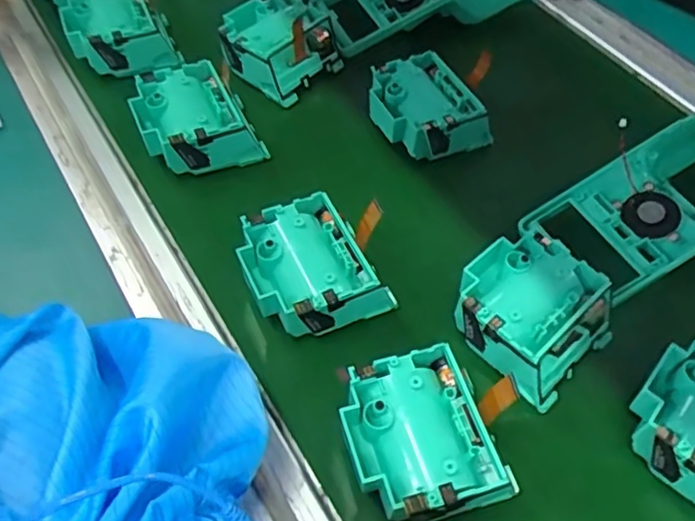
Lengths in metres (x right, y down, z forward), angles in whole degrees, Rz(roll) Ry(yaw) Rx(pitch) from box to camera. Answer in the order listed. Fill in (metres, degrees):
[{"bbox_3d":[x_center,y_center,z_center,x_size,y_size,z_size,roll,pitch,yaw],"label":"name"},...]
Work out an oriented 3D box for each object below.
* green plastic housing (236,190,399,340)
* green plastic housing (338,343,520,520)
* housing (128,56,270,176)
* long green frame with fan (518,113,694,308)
[{"bbox_3d":[-0.022,0.005,0.363,0.069,0.033,0.078,-23,56,-20],"label":"green plastic housing"},{"bbox_3d":[0.036,0.090,0.305,0.069,0.036,0.079,-14,53,-14],"label":"green plastic housing"},{"bbox_3d":[-0.109,-0.098,0.445,0.077,0.045,0.080,-19,55,-17],"label":"housing"},{"bbox_3d":[0.216,-0.043,0.400,0.194,0.041,0.087,-21,55,-19],"label":"long green frame with fan"}]

